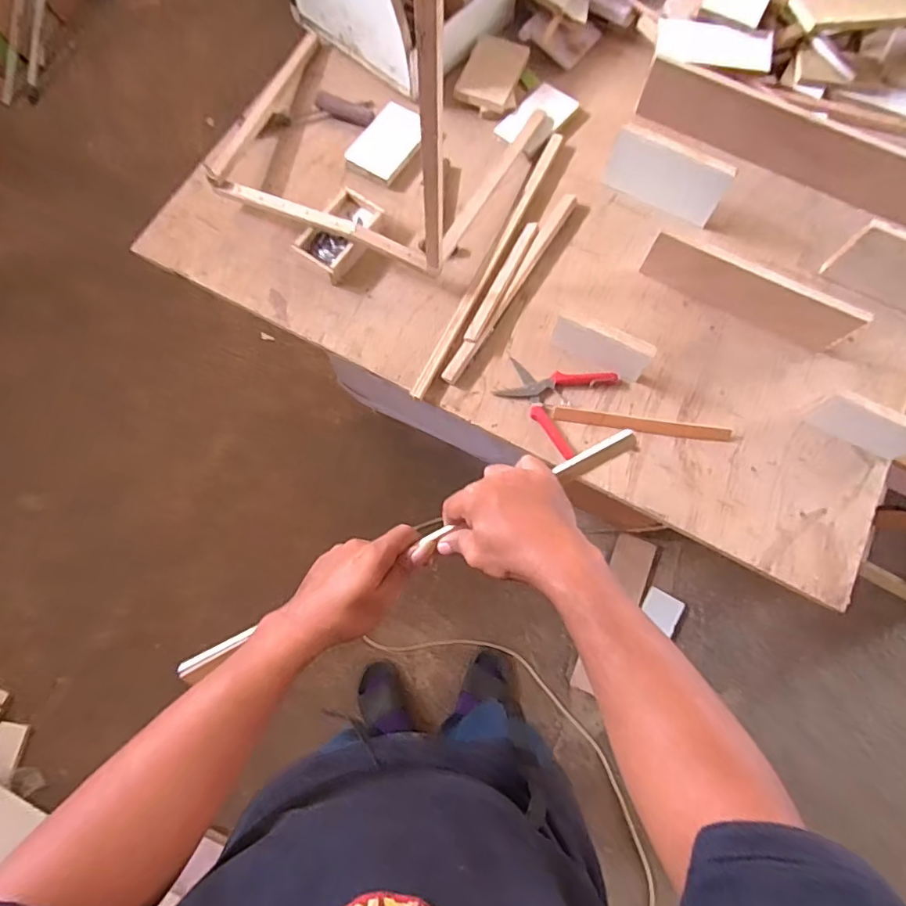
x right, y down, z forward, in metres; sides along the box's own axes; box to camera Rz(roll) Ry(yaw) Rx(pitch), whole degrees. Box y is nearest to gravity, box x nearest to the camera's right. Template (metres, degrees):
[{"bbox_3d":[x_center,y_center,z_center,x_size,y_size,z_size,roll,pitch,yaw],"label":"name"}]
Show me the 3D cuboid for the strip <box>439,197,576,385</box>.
[{"bbox_3d":[0.095,-0.270,0.853,0.028,0.019,0.387,31,75,8],"label":"strip"}]

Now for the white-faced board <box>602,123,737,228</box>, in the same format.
[{"bbox_3d":[0.349,-0.454,0.878,0.193,0.109,0.011,31,63,10],"label":"white-faced board"}]

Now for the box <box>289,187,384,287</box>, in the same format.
[{"bbox_3d":[-0.182,-0.353,0.868,0.087,0.042,0.147,32,75,8],"label":"box"}]

